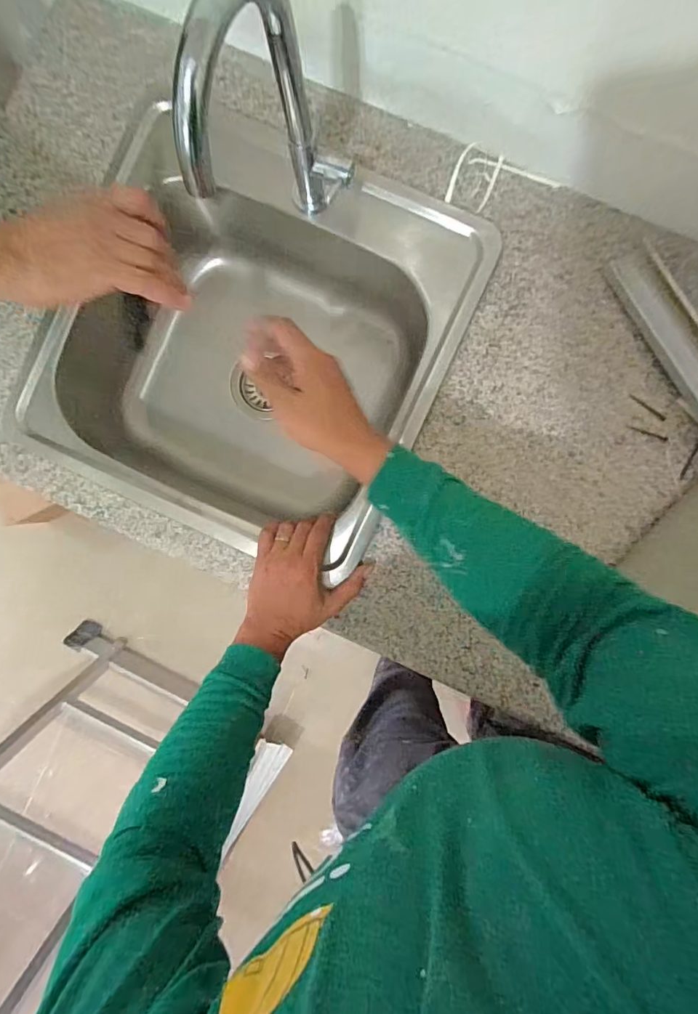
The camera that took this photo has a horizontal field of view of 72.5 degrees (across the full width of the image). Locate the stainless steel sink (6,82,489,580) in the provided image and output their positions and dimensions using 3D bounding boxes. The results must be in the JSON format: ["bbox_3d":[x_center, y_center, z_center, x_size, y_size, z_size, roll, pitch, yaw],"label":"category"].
[{"bbox_3d":[-0.116,-0.205,0.647,0.446,0.171,0.468,26,92,1],"label":"stainless steel sink"}]

